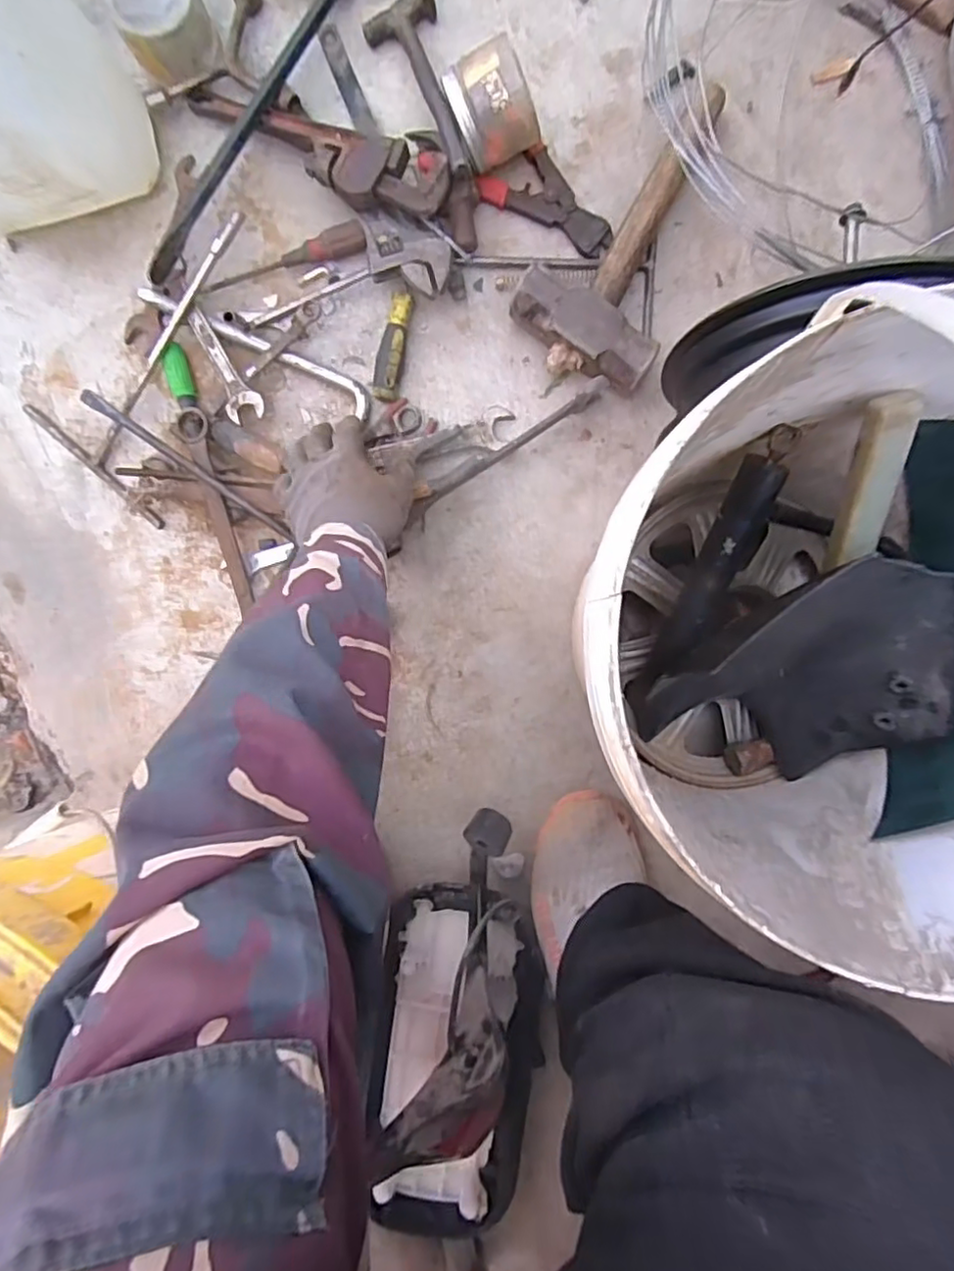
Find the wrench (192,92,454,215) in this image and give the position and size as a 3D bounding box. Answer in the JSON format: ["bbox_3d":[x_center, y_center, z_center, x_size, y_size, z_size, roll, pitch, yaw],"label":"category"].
[{"bbox_3d":[-0.158,-0.470,0.604,0.286,0.032,0.066,31,89,12],"label":"wrench"}]

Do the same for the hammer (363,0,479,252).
[{"bbox_3d":[-0.046,-0.493,0.592,0.071,0.053,0.256,-13,90,-2],"label":"hammer"}]

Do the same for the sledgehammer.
[{"bbox_3d":[0.143,-0.355,0.602,0.139,0.064,0.222,32,89,-2],"label":"sledgehammer"}]

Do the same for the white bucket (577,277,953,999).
[{"bbox_3d":[0.216,0.006,0.408,0.293,0.329,0.301,0,90,-2],"label":"white bucket"}]

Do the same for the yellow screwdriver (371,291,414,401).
[{"bbox_3d":[-0.084,-0.284,0.623,0.025,0.027,0.102,10,90,-2],"label":"yellow screwdriver"}]

